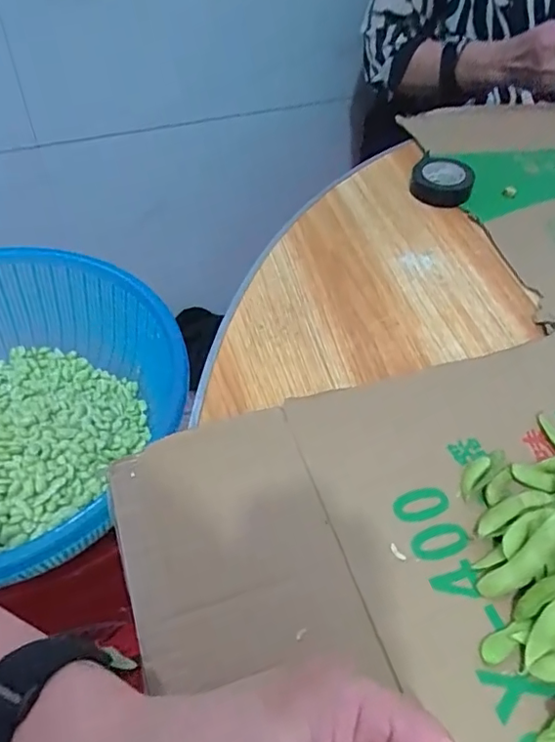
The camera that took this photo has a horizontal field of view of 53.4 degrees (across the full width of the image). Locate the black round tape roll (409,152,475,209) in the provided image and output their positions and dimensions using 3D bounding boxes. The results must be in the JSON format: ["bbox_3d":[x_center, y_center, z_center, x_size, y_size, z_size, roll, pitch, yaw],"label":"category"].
[{"bbox_3d":[0.168,-0.193,0.561,0.060,0.030,0.049,16,51,12],"label":"black round tape roll"}]

